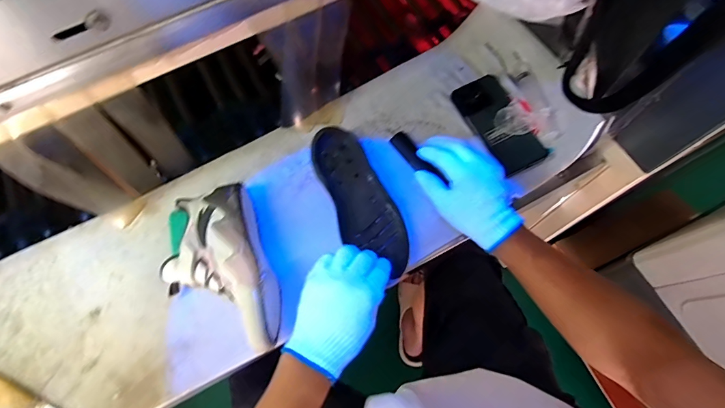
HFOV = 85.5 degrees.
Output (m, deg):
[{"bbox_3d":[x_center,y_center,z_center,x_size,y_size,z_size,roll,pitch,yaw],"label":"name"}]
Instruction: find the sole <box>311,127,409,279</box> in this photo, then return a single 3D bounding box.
[{"bbox_3d":[-0.005,-0.007,0.564,0.082,0.029,0.232,-28,77,-8],"label":"sole"}]

